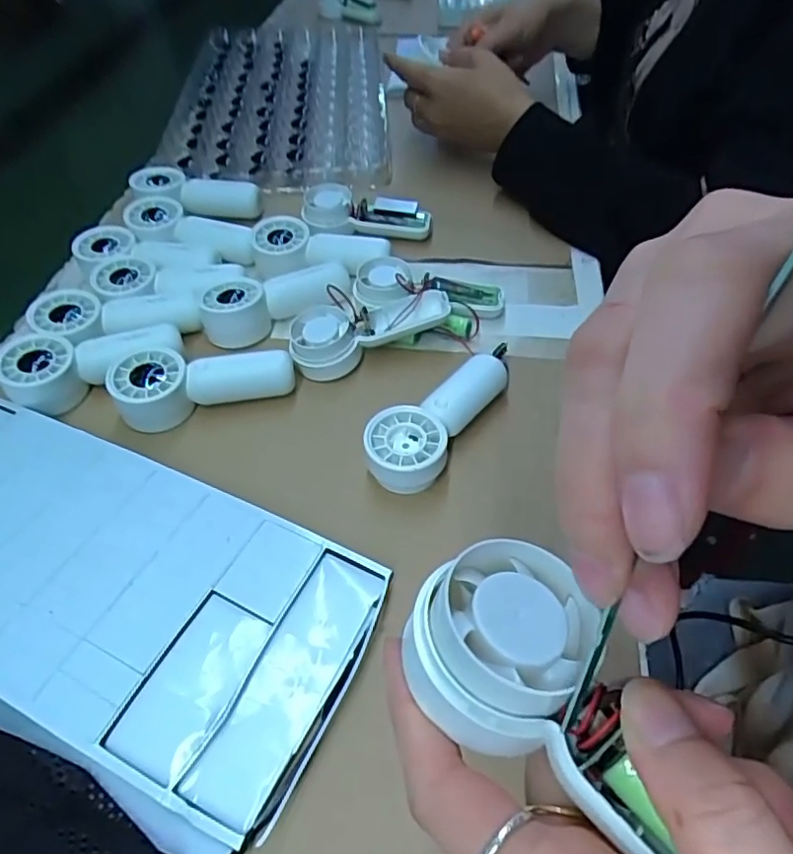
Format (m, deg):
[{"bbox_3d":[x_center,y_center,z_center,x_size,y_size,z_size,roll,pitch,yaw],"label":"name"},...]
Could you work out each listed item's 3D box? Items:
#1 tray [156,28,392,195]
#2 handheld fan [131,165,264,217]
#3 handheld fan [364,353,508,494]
[{"bbox_3d":[-0.132,-0.385,0.688,0.236,0.022,0.402,-3,52,0],"label":"tray"},{"bbox_3d":[-0.178,-0.207,0.528,0.111,0.028,0.049,9,52,-6],"label":"handheld fan"},{"bbox_3d":[0.023,-0.004,0.365,0.047,0.034,0.108,26,56,22],"label":"handheld fan"}]

